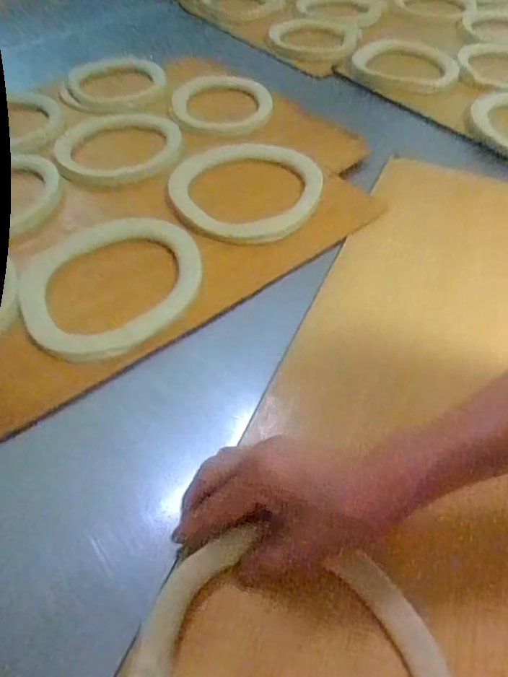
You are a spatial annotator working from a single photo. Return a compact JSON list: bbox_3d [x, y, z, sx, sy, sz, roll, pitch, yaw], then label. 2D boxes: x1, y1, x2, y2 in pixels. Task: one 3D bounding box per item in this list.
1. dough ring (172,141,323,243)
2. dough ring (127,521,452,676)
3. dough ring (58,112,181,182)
[{"bbox_3d":[-0.010,-0.172,0.598,0.170,0.020,0.164,1,50,-1],"label":"dough ring"},{"bbox_3d":[0.023,0.186,0.297,0.179,0.016,0.140,13,50,9],"label":"dough ring"},{"bbox_3d":[-0.171,-0.246,0.660,0.151,0.025,0.133,-7,50,-8],"label":"dough ring"}]

